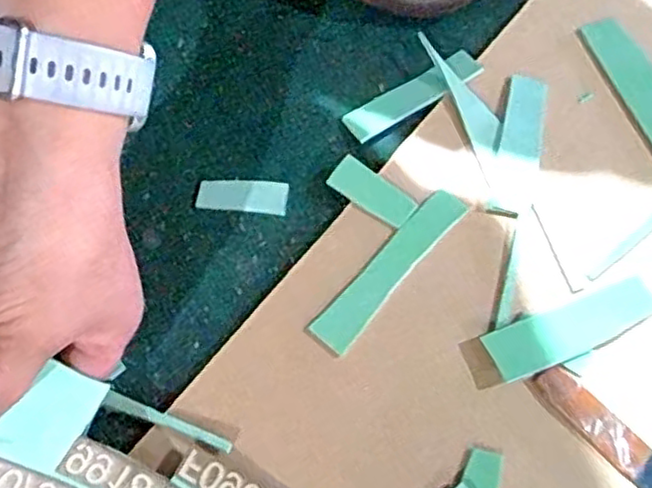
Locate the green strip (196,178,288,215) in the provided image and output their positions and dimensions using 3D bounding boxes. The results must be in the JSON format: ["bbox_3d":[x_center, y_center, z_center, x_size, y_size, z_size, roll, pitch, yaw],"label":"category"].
[{"bbox_3d":[-0.046,-0.027,0.375,0.048,0.004,0.019,5,74,2],"label":"green strip"}]

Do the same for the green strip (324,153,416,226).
[{"bbox_3d":[0.025,-0.028,0.370,0.048,0.007,0.020,37,70,15],"label":"green strip"}]

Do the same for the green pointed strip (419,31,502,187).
[{"bbox_3d":[0.083,-0.083,0.392,0.019,0.007,0.099,-16,67,-8],"label":"green pointed strip"}]

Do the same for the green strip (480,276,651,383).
[{"bbox_3d":[0.124,0.042,0.340,0.093,0.004,0.027,-17,63,-14],"label":"green strip"}]

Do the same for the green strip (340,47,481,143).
[{"bbox_3d":[0.052,-0.088,0.400,0.086,0.004,0.022,-32,67,-8],"label":"green strip"}]

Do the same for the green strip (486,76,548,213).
[{"bbox_3d":[0.109,-0.057,0.383,0.024,0.006,0.087,13,66,5],"label":"green strip"}]

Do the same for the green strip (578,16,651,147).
[{"bbox_3d":[0.188,-0.091,0.401,0.026,0.007,0.107,-18,67,-9],"label":"green strip"}]

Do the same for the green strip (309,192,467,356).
[{"bbox_3d":[0.033,0.012,0.353,0.021,0.005,0.105,38,70,15],"label":"green strip"}]

